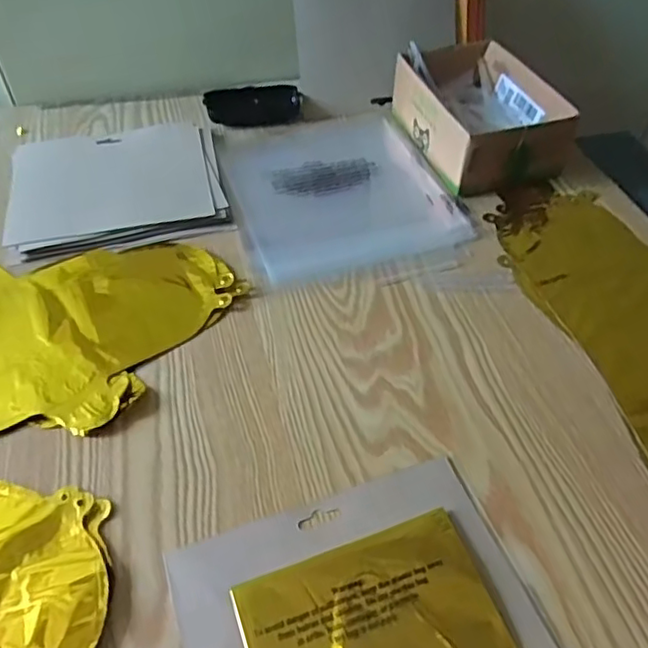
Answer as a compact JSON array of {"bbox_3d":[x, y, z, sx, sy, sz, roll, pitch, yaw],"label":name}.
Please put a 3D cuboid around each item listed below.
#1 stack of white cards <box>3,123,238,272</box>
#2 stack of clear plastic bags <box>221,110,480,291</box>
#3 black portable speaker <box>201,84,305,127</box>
[{"bbox_3d":[-0.208,-0.140,0.610,0.205,0.012,0.187,-13,49,-12],"label":"stack of white cards"},{"bbox_3d":[0.012,-0.143,0.625,0.214,0.008,0.245,-14,50,-13],"label":"stack of clear plastic bags"},{"bbox_3d":[-0.082,-0.257,0.708,0.111,0.029,0.037,-4,48,-4],"label":"black portable speaker"}]

